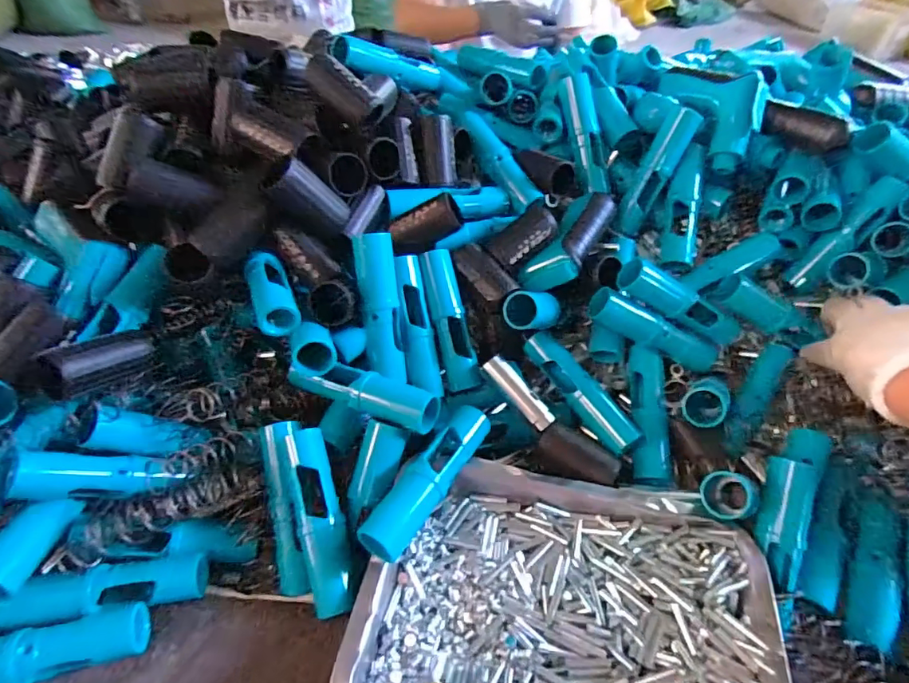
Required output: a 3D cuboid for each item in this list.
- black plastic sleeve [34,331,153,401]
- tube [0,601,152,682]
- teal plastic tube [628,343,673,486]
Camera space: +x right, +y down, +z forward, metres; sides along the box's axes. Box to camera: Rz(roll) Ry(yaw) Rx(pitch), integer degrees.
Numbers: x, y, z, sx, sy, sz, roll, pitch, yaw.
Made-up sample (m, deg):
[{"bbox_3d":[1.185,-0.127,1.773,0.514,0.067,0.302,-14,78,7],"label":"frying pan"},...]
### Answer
[{"bbox_3d":[-0.238,0.012,0.340,0.027,0.023,0.066,27,35,23],"label":"black plastic sleeve"},{"bbox_3d":[-0.247,0.183,0.294,0.116,0.023,0.026,-14,47,-15],"label":"tube"},{"bbox_3d":[0.162,0.059,0.422,0.028,0.021,0.119,5,60,3],"label":"teal plastic tube"}]

